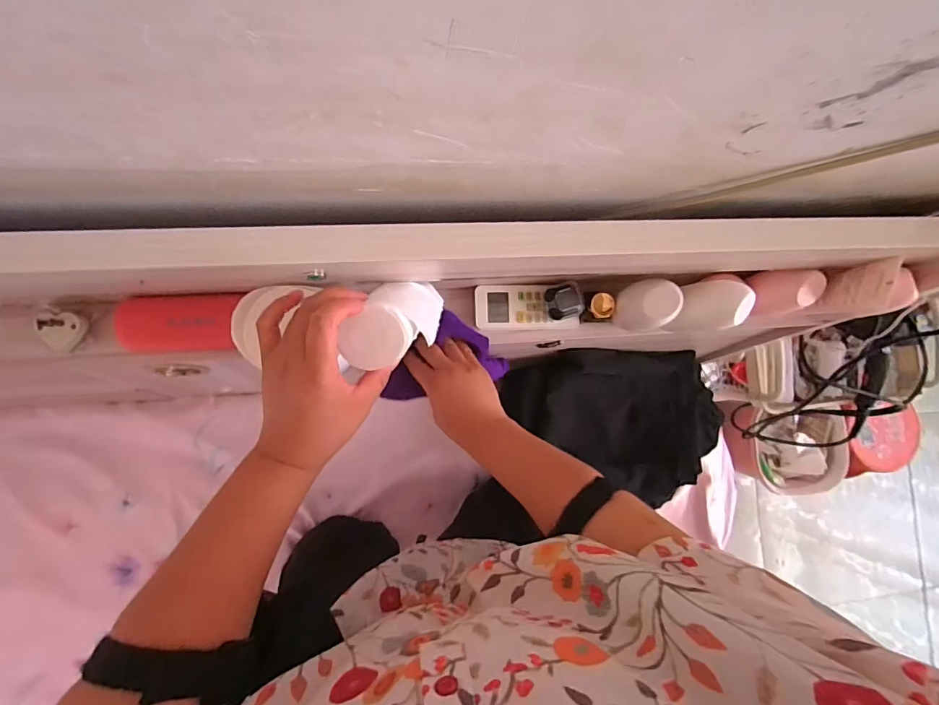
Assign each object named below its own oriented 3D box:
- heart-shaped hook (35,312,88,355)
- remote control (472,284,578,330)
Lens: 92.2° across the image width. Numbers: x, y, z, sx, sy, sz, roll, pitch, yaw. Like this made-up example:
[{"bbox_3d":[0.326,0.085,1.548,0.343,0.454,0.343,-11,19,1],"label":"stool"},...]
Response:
[{"bbox_3d":[-0.421,-0.023,0.470,0.020,0.037,0.041,23,125,28],"label":"heart-shaped hook"},{"bbox_3d":[0.071,-0.055,0.552,0.126,0.014,0.053,-1,86,-9],"label":"remote control"}]

